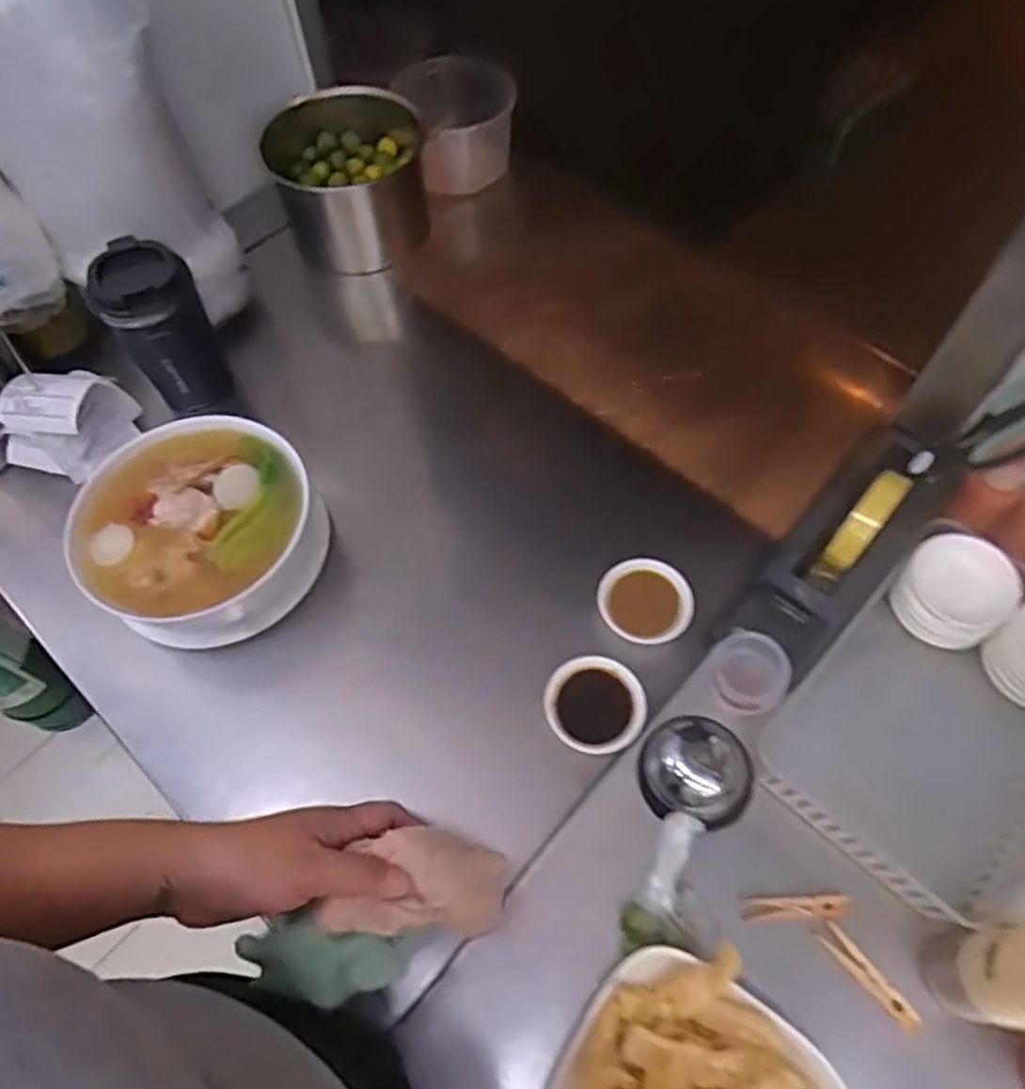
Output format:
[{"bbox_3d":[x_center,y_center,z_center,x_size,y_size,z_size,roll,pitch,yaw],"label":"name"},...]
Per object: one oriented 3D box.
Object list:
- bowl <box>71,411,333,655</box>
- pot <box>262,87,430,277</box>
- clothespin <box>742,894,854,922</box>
[{"bbox_3d":[-0.256,-0.013,0.610,0.178,0.075,0.181,-1,61,1],"label":"bowl"},{"bbox_3d":[-0.177,-0.404,0.816,0.159,0.114,0.172,-1,61,1],"label":"pot"},{"bbox_3d":[0.190,0.244,0.491,0.074,0.016,0.014,-2,61,1],"label":"clothespin"}]

